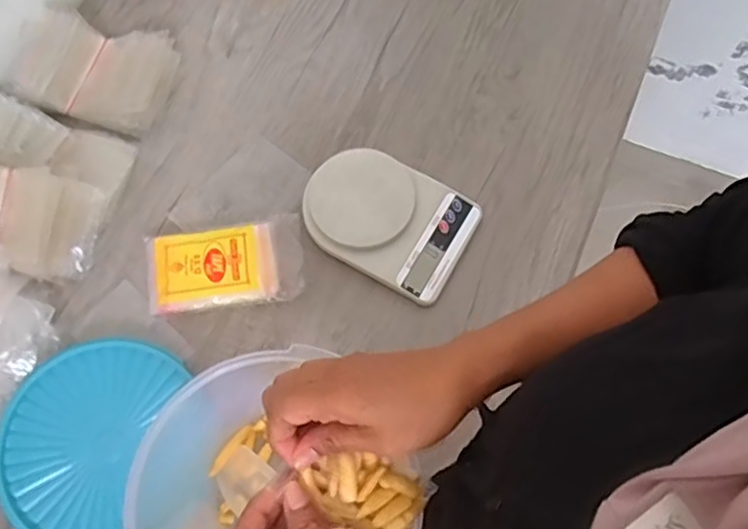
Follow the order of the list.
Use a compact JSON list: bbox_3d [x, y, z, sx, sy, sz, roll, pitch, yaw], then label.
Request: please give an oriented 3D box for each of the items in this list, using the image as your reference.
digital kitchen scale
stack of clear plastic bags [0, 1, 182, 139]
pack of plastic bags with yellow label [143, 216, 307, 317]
[{"bbox_3d":[0.015,-0.053,0.706,0.180,0.040,0.133,28,74,9],"label":"digital kitchen scale"},{"bbox_3d":[-0.327,-0.232,0.747,0.167,0.069,0.118,16,73,6],"label":"stack of clear plastic bags"},{"bbox_3d":[-0.161,0.001,0.699,0.162,0.026,0.090,-9,72,-2],"label":"pack of plastic bags with yellow label"}]

